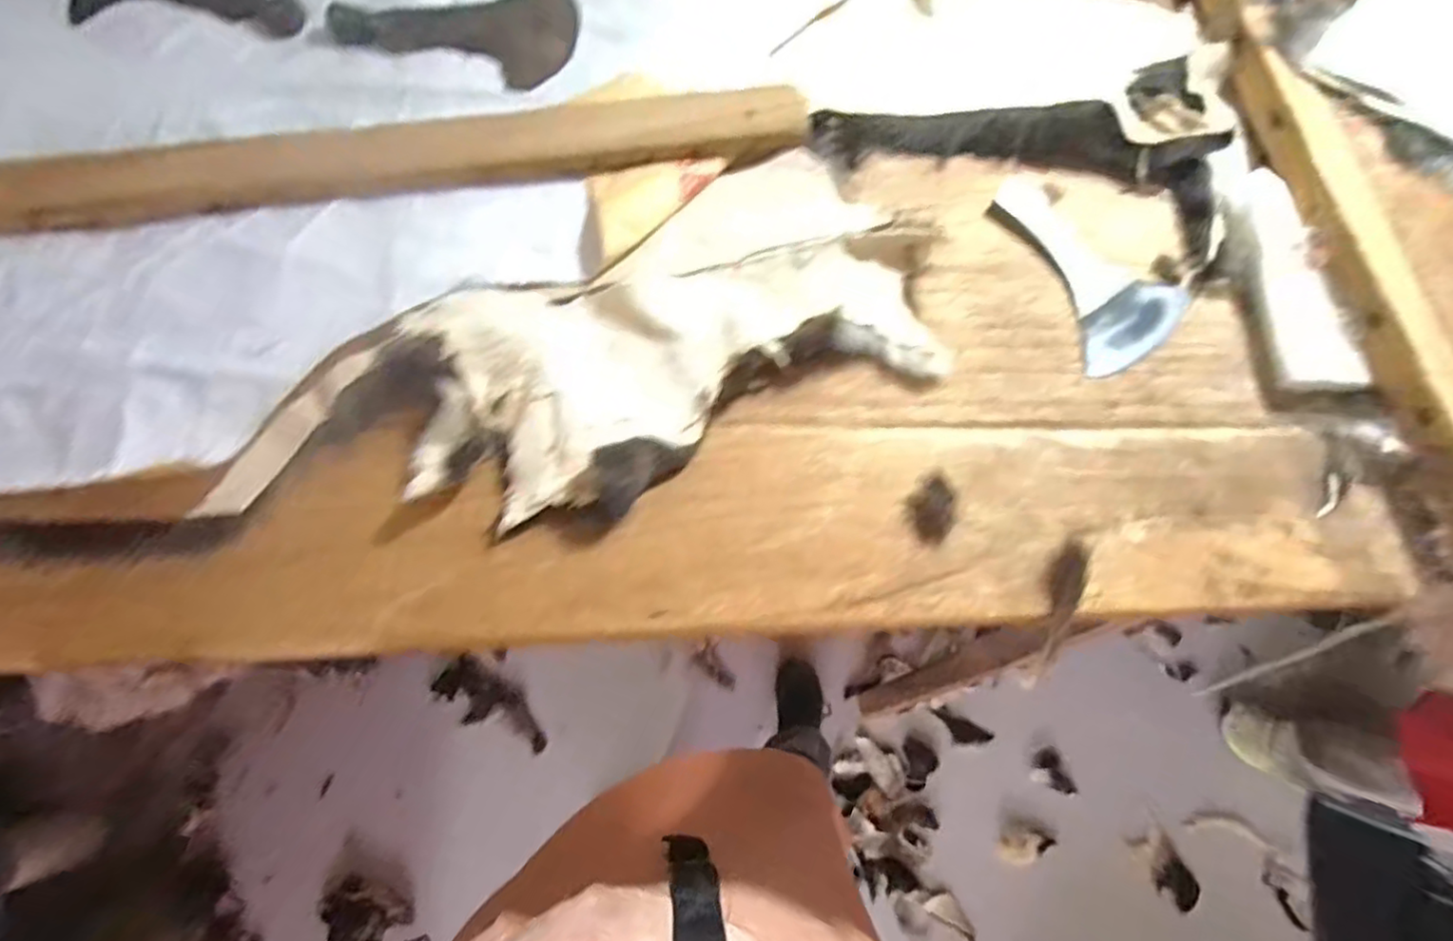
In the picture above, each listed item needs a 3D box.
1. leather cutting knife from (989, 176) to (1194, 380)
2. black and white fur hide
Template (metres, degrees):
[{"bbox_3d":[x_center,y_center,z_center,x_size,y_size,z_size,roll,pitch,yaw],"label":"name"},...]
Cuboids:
[{"bbox_3d":[0.242,-0.139,0.417,0.085,0.012,0.150,-19,73,-8],"label":"leather cutting knife"},{"bbox_3d":[-0.038,-0.077,0.354,0.331,0.028,0.159,-26,74,-10],"label":"black and white fur hide"}]

